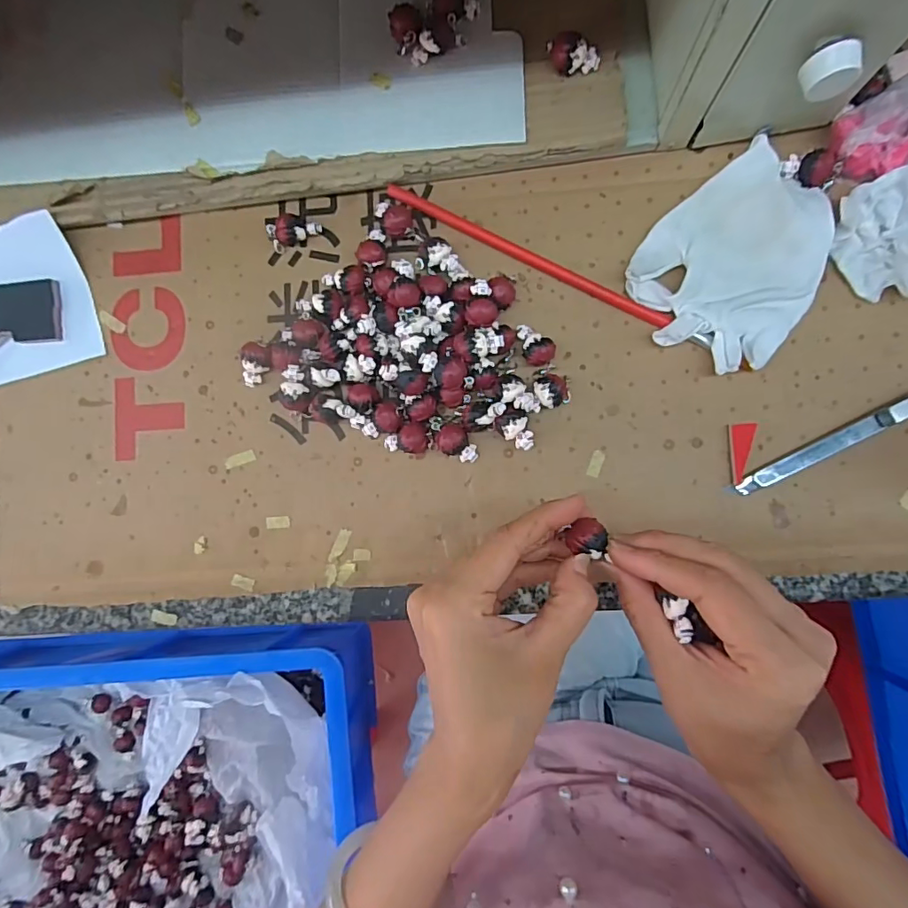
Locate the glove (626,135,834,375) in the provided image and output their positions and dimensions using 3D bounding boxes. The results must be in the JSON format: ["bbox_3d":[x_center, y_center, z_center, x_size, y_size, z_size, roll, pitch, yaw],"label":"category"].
[{"bbox_3d":[0.175,-0.120,0.321,0.101,0.015,0.129,39,91,5],"label":"glove"}]

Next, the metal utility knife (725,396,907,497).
[{"bbox_3d":[0.228,-0.006,0.315,0.126,0.010,0.011,-28,88,4],"label":"metal utility knife"}]

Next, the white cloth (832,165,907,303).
[{"bbox_3d":[0.255,-0.128,0.303,0.046,0.033,0.070,-7,87,4],"label":"white cloth"}]

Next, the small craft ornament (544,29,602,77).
[{"bbox_3d":[0.073,-0.245,0.321,0.029,0.018,0.019,-12,86,4],"label":"small craft ornament"}]

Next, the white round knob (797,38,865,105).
[{"bbox_3d":[0.190,-0.194,0.265,0.024,0.019,0.019,-12,86,4],"label":"white round knob"}]

